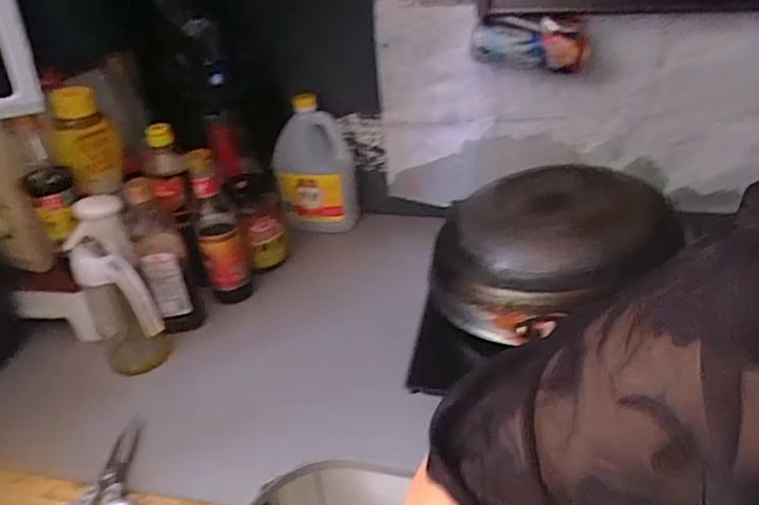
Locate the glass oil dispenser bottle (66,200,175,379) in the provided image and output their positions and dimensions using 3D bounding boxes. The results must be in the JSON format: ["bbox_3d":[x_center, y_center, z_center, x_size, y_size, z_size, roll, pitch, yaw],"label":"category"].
[{"bbox_3d":[-0.362,0.058,0.782,0.084,0.222,0.153,-20,37,-22],"label":"glass oil dispenser bottle"}]

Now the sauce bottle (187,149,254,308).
[{"bbox_3d":[-0.247,-0.036,0.865,0.067,0.243,0.058,-13,35,-12],"label":"sauce bottle"}]

